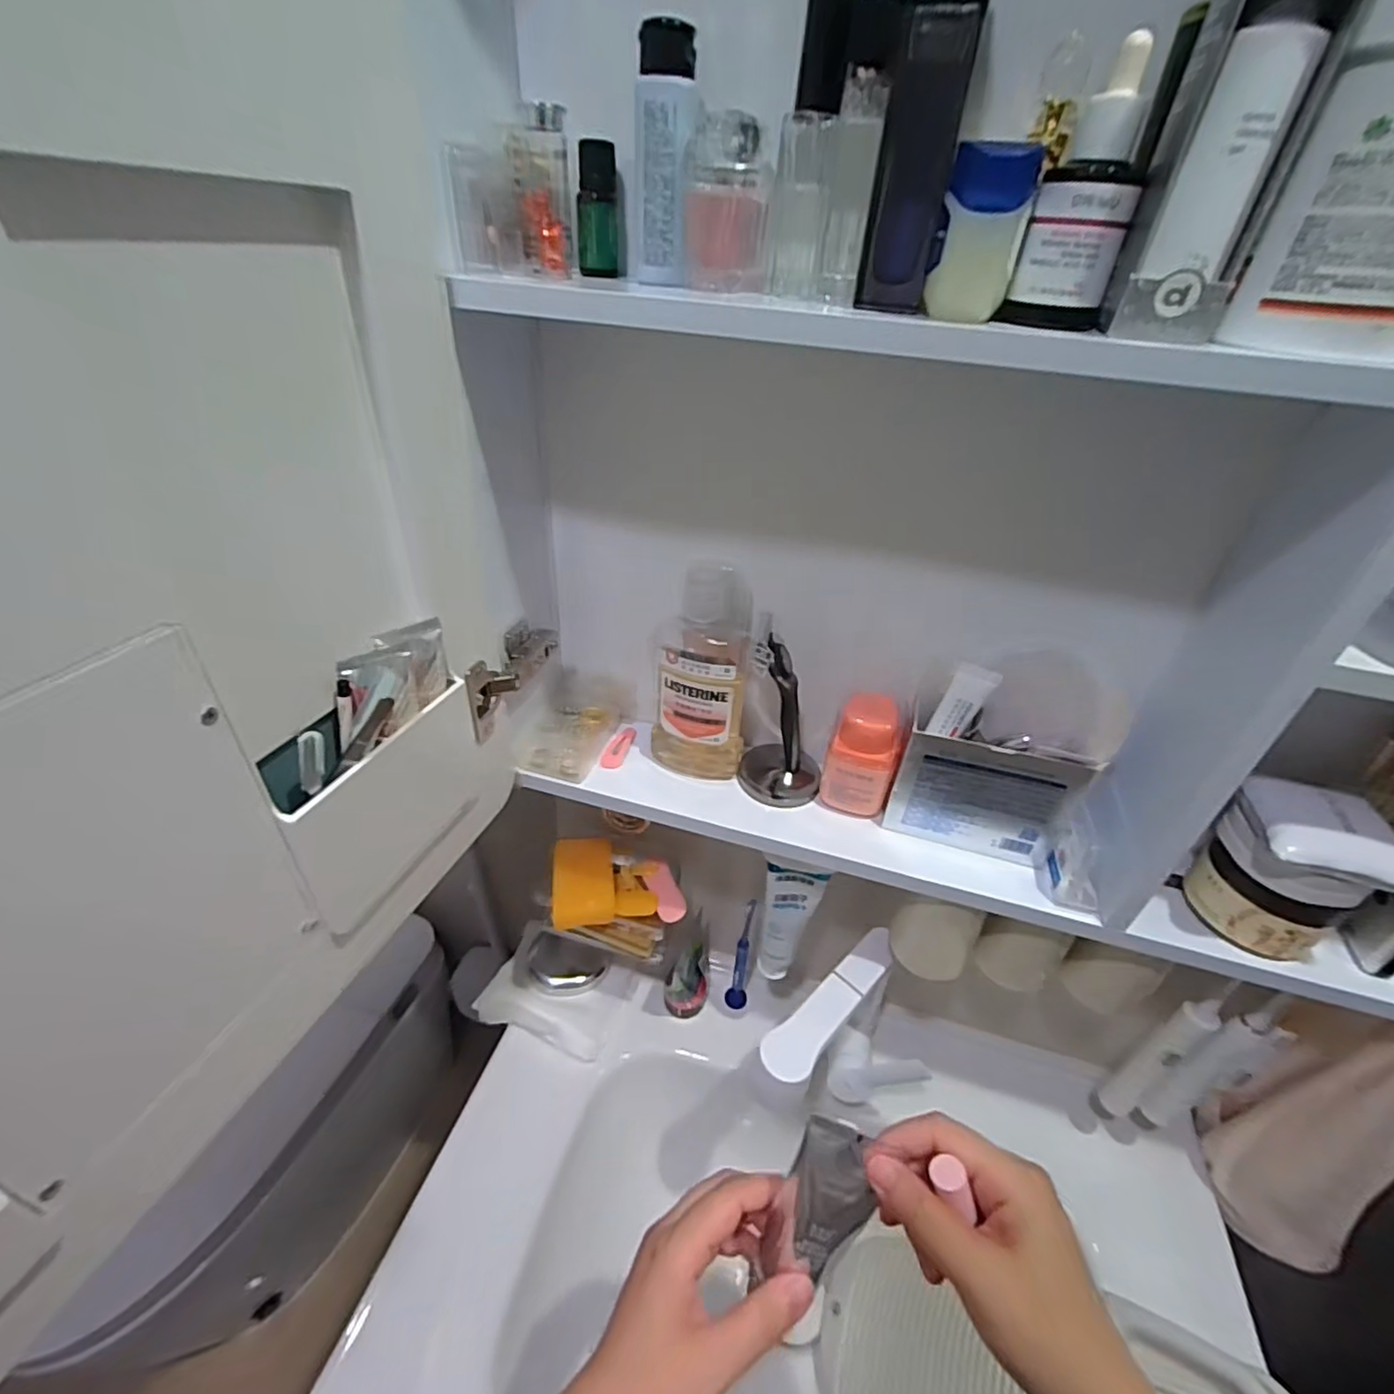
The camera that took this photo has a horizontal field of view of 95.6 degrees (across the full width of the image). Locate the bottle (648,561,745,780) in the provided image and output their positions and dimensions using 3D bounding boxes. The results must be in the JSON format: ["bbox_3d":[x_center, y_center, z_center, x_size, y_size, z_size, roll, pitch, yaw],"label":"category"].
[{"bbox_3d":[0.005,-0.009,0.489,0.079,0.176,0.054,3,36,-2],"label":"bottle"}]

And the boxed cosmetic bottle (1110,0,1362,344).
[{"bbox_3d":[0.199,-0.204,0.233,0.041,0.122,0.030,23,40,24],"label":"boxed cosmetic bottle"}]

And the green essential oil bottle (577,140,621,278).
[{"bbox_3d":[-0.055,-0.272,0.354,0.022,0.059,0.017,1,36,-4],"label":"green essential oil bottle"}]

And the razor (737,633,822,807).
[{"bbox_3d":[0.069,0.016,0.503,0.062,0.153,0.067,5,36,1],"label":"razor"}]

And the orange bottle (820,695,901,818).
[{"bbox_3d":[0.125,0.045,0.479,0.047,0.092,0.033,11,37,9],"label":"orange bottle"}]

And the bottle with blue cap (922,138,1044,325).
[{"bbox_3d":[0.122,-0.196,0.270,0.034,0.059,0.029,16,38,16],"label":"bottle with blue cap"}]

